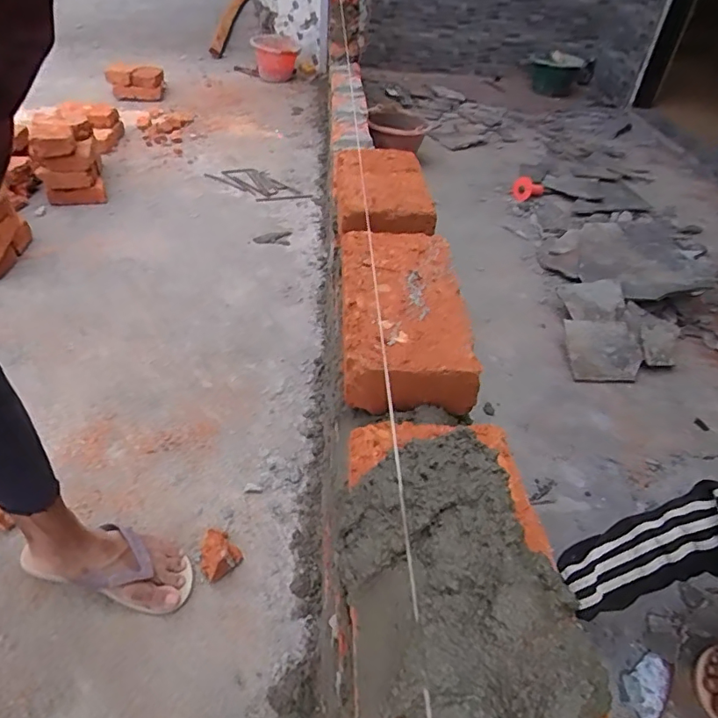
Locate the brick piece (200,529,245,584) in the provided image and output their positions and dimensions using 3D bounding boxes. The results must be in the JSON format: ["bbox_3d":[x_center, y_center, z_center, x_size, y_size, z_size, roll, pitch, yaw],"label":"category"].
[{"bbox_3d":[-0.208,0.283,0.757,0.060,0.048,0.061,34,49,29],"label":"brick piece"}]

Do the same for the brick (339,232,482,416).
[{"bbox_3d":[0.034,-0.043,0.444,0.100,0.046,0.205,2,41,-5],"label":"brick"}]

